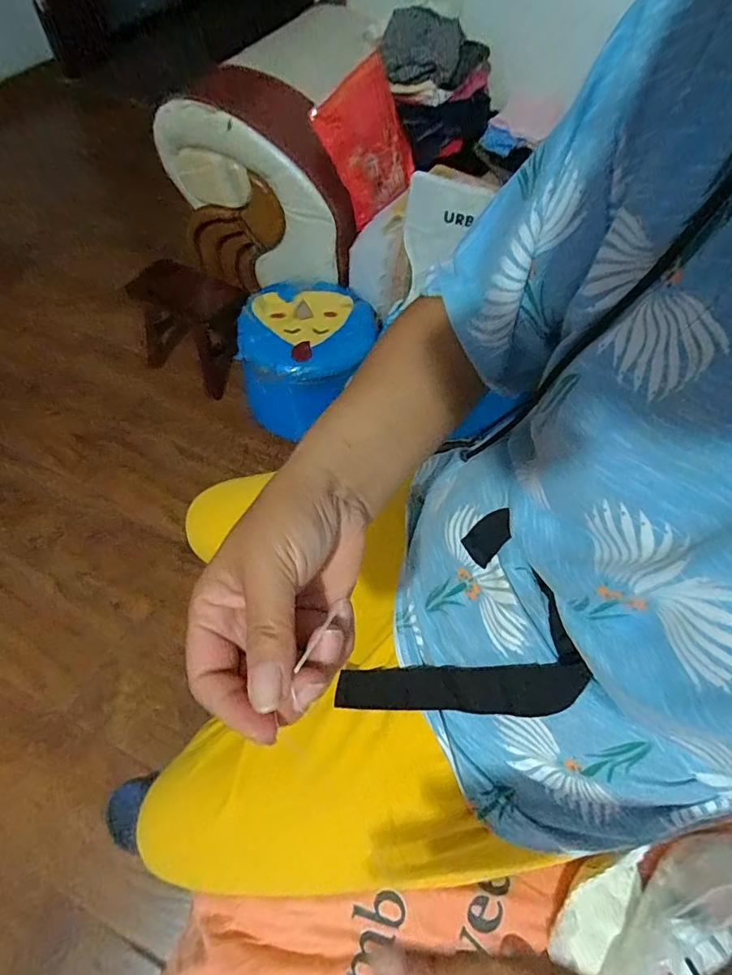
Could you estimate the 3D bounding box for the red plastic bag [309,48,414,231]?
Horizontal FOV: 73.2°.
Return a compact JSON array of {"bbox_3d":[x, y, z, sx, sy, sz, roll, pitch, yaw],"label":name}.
[{"bbox_3d":[0.006,-0.685,0.984,0.039,0.235,0.224,30,76,38],"label":"red plastic bag"}]

